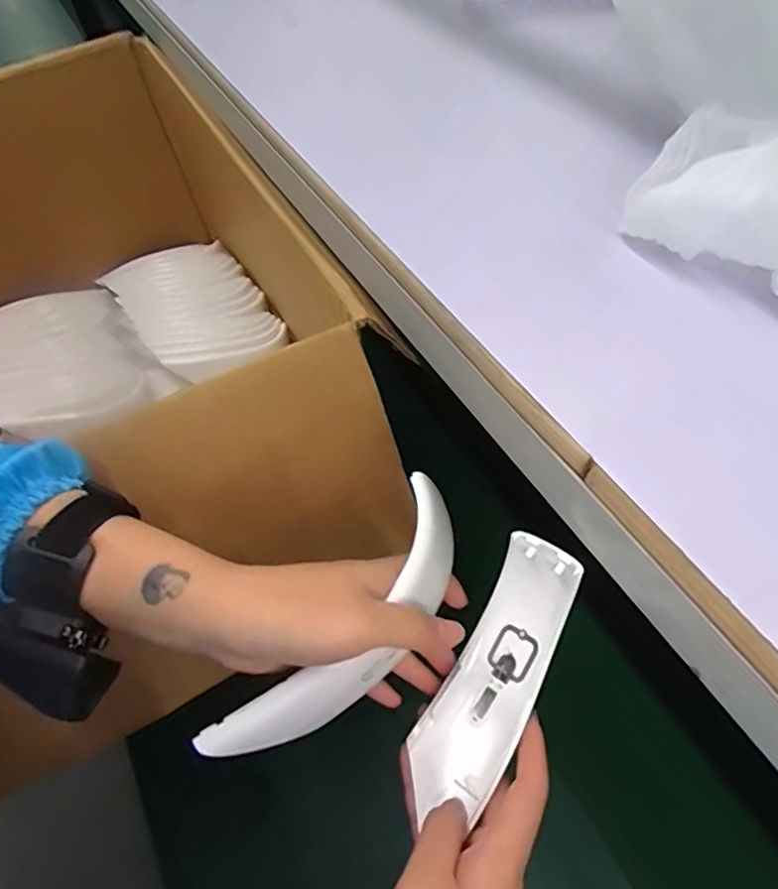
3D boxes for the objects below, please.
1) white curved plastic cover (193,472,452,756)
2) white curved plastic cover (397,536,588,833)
[{"bbox_3d":[-0.020,0.098,0.298,0.049,0.040,0.176,36,73,23],"label":"white curved plastic cover"},{"bbox_3d":[0.058,0.129,0.312,0.049,0.040,0.157,27,89,19],"label":"white curved plastic cover"}]

